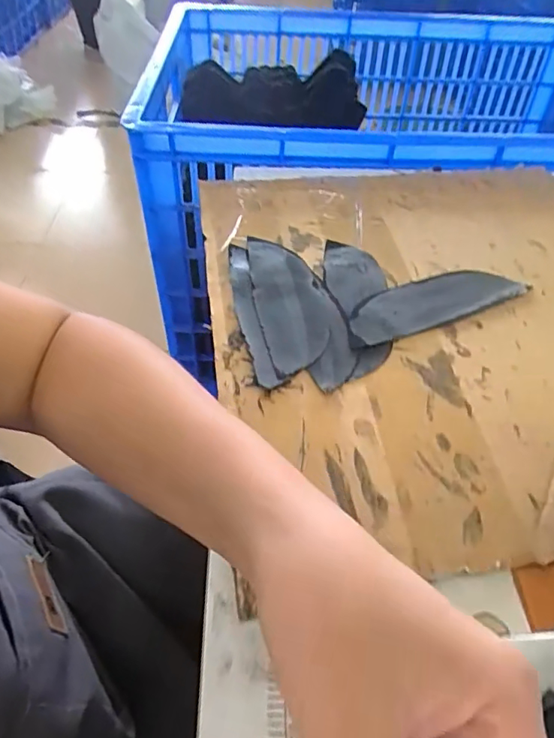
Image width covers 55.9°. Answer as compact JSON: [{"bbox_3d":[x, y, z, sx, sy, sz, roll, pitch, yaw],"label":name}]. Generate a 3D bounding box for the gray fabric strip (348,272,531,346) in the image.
[{"bbox_3d":[0.116,-0.050,0.385,0.143,0.005,0.048,-18,52,-18],"label":"gray fabric strip"}]

